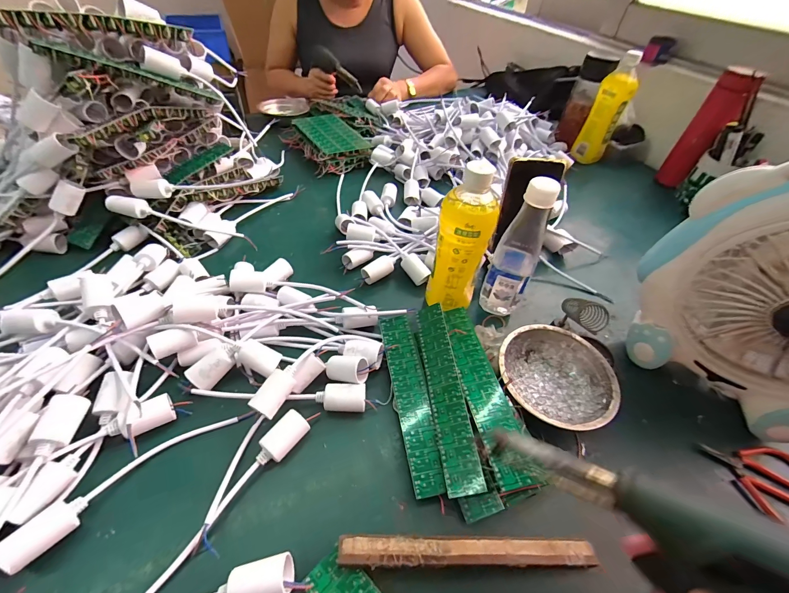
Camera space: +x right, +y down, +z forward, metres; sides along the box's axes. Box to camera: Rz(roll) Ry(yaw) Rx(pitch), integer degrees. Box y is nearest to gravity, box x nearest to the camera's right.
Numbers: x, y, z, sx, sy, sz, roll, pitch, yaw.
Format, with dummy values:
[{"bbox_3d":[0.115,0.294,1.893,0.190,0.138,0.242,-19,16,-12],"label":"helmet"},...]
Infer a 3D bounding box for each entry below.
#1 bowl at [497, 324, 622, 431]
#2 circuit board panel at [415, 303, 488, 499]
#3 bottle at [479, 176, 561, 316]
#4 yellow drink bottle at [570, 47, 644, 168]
[{"bbox_3d":[0.183,0.095,0.389,0.127,0.041,0.129,-15,52,-16],"label":"bowl"},{"bbox_3d":[0.053,0.097,0.360,0.038,0.006,0.200,-23,52,19],"label":"circuit board panel"},{"bbox_3d":[0.156,-0.053,0.425,0.054,0.193,0.059,27,53,18],"label":"bottle"},{"bbox_3d":[0.475,-0.415,0.751,0.062,0.220,0.064,0,44,-5],"label":"yellow drink bottle"}]

